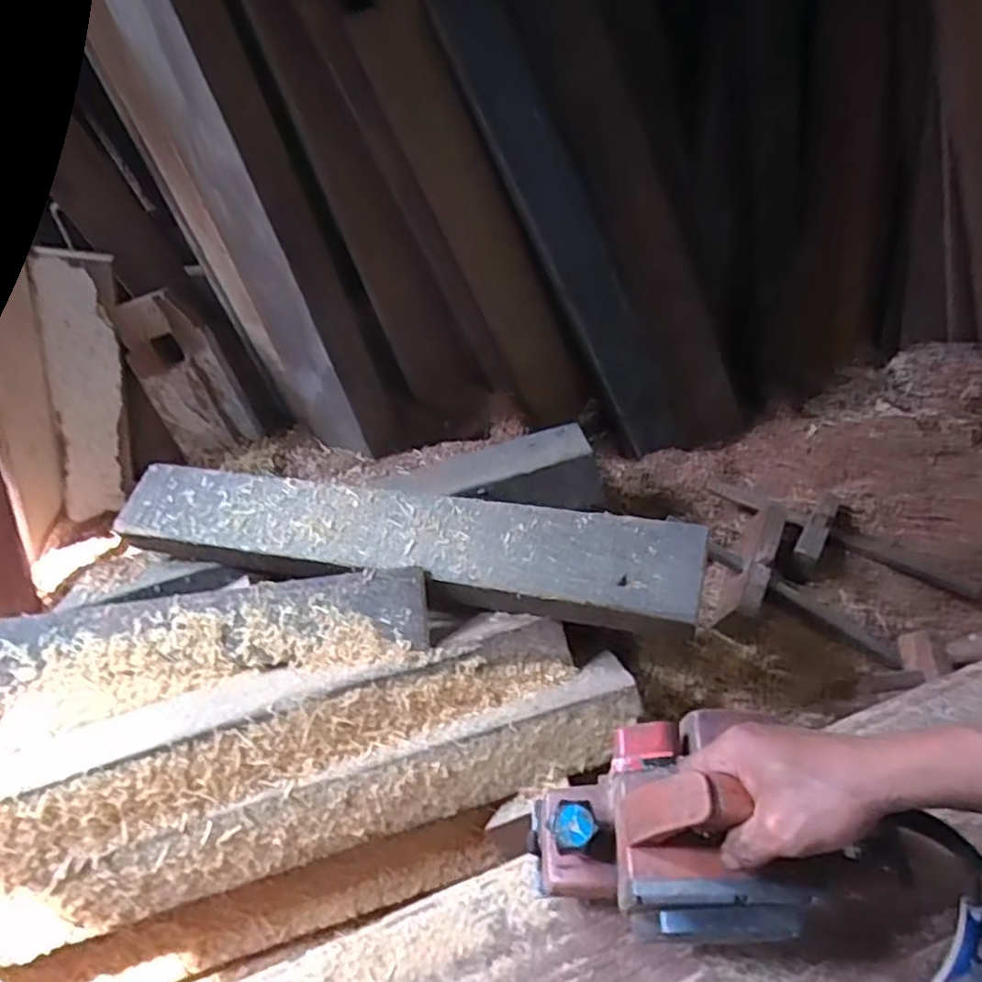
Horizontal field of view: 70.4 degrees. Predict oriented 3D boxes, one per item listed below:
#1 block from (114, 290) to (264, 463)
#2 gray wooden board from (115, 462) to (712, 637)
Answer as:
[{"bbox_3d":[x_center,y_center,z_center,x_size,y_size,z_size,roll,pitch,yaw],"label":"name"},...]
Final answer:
[{"bbox_3d":[-0.478,-0.179,1.082,0.125,0.250,0.046,-28,26,-13],"label":"block"},{"bbox_3d":[-0.139,0.057,0.849,0.774,0.049,0.127,6,57,21],"label":"gray wooden board"}]

